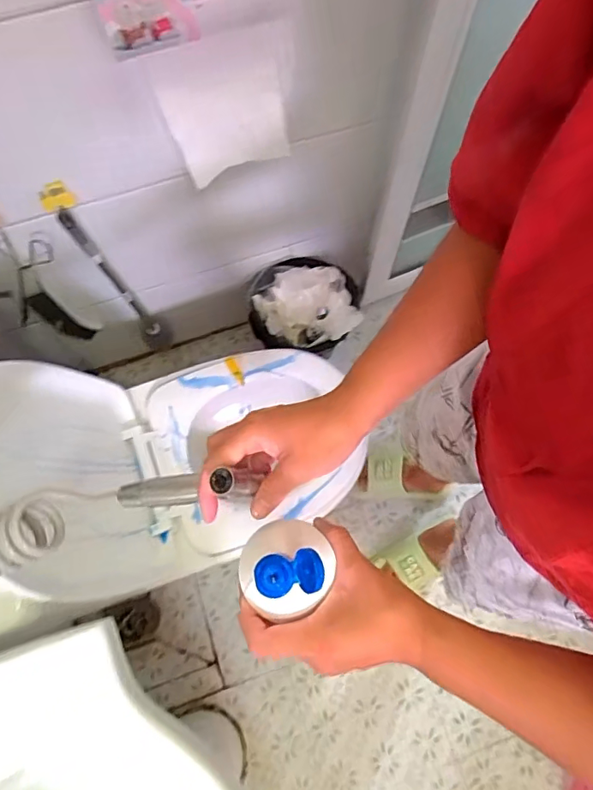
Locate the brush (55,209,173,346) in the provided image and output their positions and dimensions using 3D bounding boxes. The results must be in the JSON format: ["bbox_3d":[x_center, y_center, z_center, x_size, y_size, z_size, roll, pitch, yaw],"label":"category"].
[{"bbox_3d":[-0.373,-0.230,1.096,0.066,0.483,0.097,-37,76,-11],"label":"brush"}]

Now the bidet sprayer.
[{"bbox_3d":[-0.091,0.075,0.395,0.139,0.044,0.021,-13,68,35],"label":"bidet sprayer"}]

